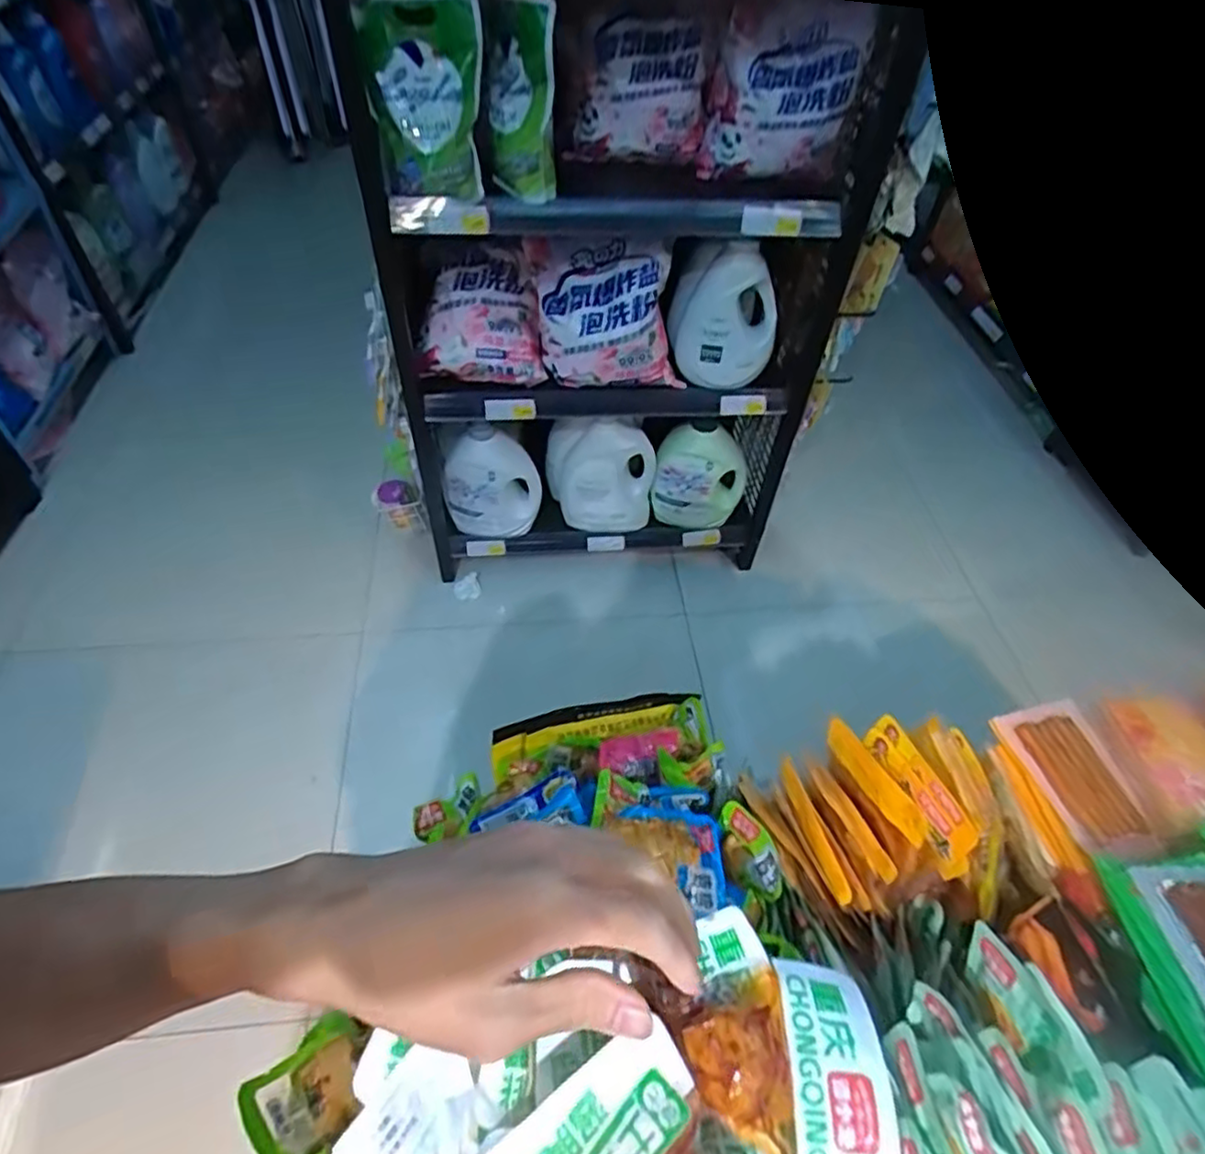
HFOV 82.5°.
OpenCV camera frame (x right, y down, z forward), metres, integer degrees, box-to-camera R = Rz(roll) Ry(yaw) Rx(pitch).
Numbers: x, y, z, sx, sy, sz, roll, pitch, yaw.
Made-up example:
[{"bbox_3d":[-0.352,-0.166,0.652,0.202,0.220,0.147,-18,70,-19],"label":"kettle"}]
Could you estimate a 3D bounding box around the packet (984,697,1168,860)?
[{"bbox_3d":[0.339,0.143,0.489,0.060,0.009,0.113,-20,51,0],"label":"packet"}]

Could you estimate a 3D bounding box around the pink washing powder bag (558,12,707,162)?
[{"bbox_3d":[0.065,-0.820,1.166,0.212,0.185,0.088,9,51,4],"label":"pink washing powder bag"}]

